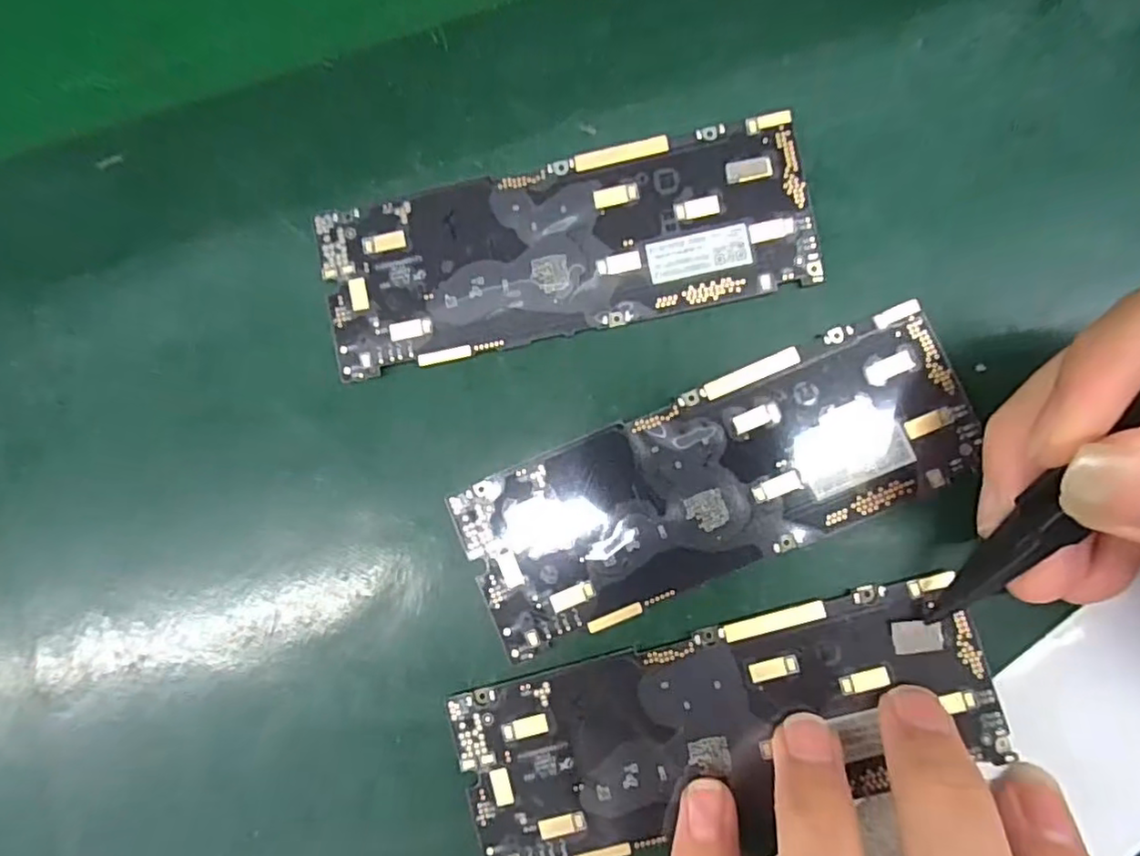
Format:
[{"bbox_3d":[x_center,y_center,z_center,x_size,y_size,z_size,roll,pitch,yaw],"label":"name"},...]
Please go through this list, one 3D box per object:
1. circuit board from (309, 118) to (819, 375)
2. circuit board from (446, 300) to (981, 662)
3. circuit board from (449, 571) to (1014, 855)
[{"bbox_3d":[-0.001,-0.046,0.158,0.124,0.004,0.043,-12,86,4],"label":"circuit board"},{"bbox_3d":[0.035,0.013,0.151,0.123,0.004,0.043,-23,86,3],"label":"circuit board"},{"bbox_3d":[0.035,0.070,0.144,0.122,0.008,0.045,-19,86,4],"label":"circuit board"}]

